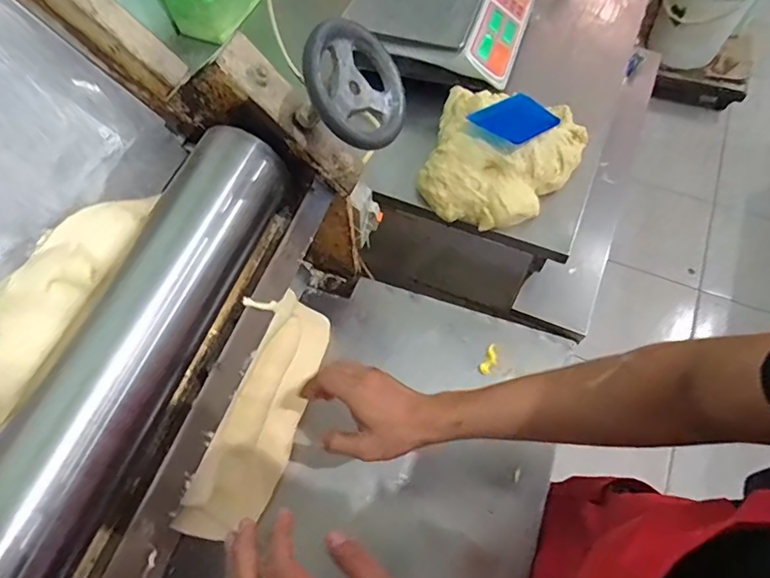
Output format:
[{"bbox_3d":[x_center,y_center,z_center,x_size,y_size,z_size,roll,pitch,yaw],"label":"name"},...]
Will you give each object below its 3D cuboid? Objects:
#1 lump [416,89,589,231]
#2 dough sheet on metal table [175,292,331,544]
[{"bbox_3d":[0.189,-0.212,0.787,0.236,0.086,0.224,18,63,11],"label":"lump"},{"bbox_3d":[-0.162,0.166,0.665,0.057,0.177,0.326,3,65,45],"label":"dough sheet on metal table"}]

